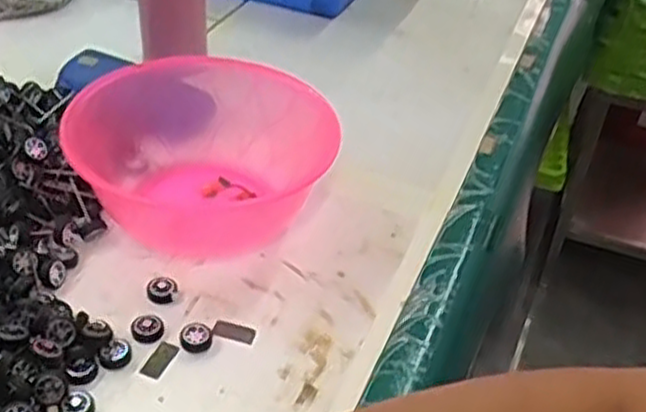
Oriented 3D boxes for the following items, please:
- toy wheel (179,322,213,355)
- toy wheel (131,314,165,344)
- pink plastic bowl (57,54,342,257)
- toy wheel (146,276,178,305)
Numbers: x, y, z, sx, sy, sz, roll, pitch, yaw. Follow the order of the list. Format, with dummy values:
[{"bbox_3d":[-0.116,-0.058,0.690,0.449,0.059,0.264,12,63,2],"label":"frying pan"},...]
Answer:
[{"bbox_3d":[-0.081,0.084,0.500,0.020,0.007,0.021,4,38,-3],"label":"toy wheel"},{"bbox_3d":[-0.113,0.079,0.503,0.020,0.007,0.021,4,38,-3],"label":"toy wheel"},{"bbox_3d":[-0.099,-0.047,0.614,0.193,0.074,0.186,4,38,-3],"label":"pink plastic bowl"},{"bbox_3d":[-0.109,0.055,0.533,0.019,0.008,0.021,12,38,8],"label":"toy wheel"}]

